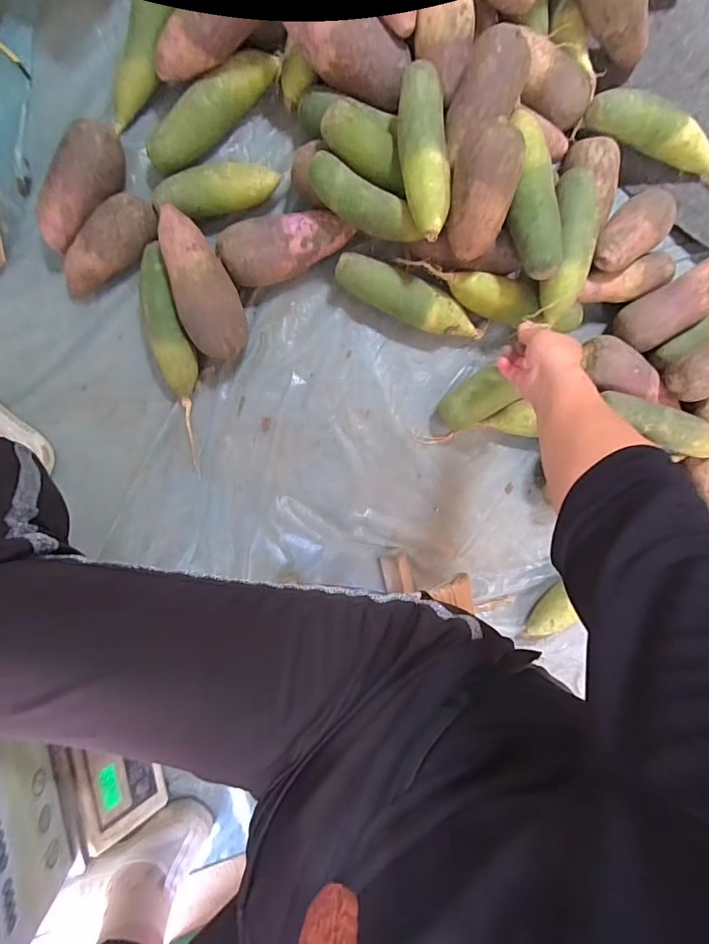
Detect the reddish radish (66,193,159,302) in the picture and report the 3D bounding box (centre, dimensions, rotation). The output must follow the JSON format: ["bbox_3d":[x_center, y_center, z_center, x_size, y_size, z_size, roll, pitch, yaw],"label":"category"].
[{"bbox_3d":[-0.307,-0.279,0.575,0.069,0.061,0.146,36,91,-7],"label":"reddish radish"}]

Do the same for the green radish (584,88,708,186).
[{"bbox_3d":[0.435,-0.440,0.616,0.288,0.054,0.046,7,94,-23],"label":"green radish"}]

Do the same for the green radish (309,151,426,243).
[{"bbox_3d":[0.013,-0.319,0.552,0.149,0.055,0.047,24,92,-7],"label":"green radish"}]

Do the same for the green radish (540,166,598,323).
[{"bbox_3d":[0.265,-0.284,0.565,0.064,0.057,0.189,11,94,-6],"label":"green radish"}]

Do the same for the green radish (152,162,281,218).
[{"bbox_3d":[-0.174,-0.355,0.584,0.157,0.056,0.050,-21,96,-3],"label":"green radish"}]

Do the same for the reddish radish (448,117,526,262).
[{"bbox_3d":[0.146,-0.322,0.528,0.066,0.064,0.131,14,134,13],"label":"reddish radish"}]

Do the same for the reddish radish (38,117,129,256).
[{"bbox_3d":[-0.335,-0.347,0.564,0.056,0.069,0.150,31,91,-7],"label":"reddish radish"}]

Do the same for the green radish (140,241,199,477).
[{"bbox_3d":[-0.233,-0.145,0.598,0.054,0.054,0.274,-15,96,-4],"label":"green radish"}]

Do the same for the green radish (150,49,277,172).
[{"bbox_3d":[-0.175,-0.455,0.575,0.052,0.054,0.206,44,90,-7],"label":"green radish"}]

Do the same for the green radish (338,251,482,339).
[{"bbox_3d":[0.072,-0.229,0.618,0.209,0.058,0.051,24,92,-7],"label":"green radish"}]

